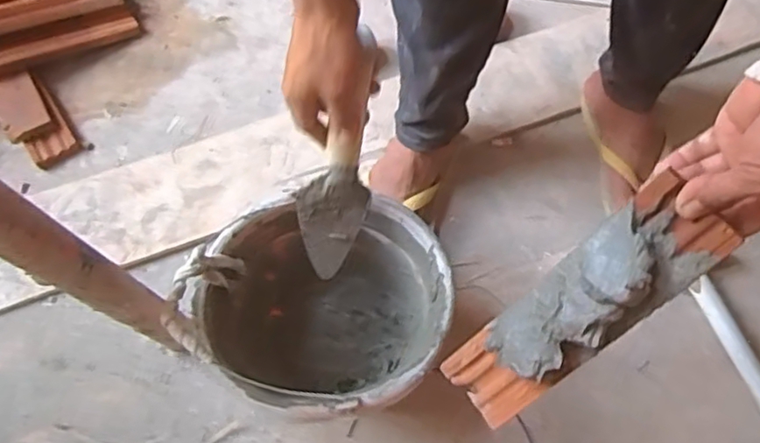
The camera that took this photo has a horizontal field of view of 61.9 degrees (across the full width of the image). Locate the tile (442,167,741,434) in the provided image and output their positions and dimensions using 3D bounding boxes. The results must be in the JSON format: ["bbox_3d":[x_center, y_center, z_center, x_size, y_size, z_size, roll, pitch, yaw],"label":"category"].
[{"bbox_3d":[0.132,0.069,0.455,0.228,0.033,0.066,-47,68,30],"label":"tile"}]

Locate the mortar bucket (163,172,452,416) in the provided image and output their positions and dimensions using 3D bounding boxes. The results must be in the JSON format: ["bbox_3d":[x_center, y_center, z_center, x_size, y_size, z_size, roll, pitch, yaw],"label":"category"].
[{"bbox_3d":[-0.062,0.093,0.702,0.233,0.200,0.233,0,66,0],"label":"mortar bucket"}]

